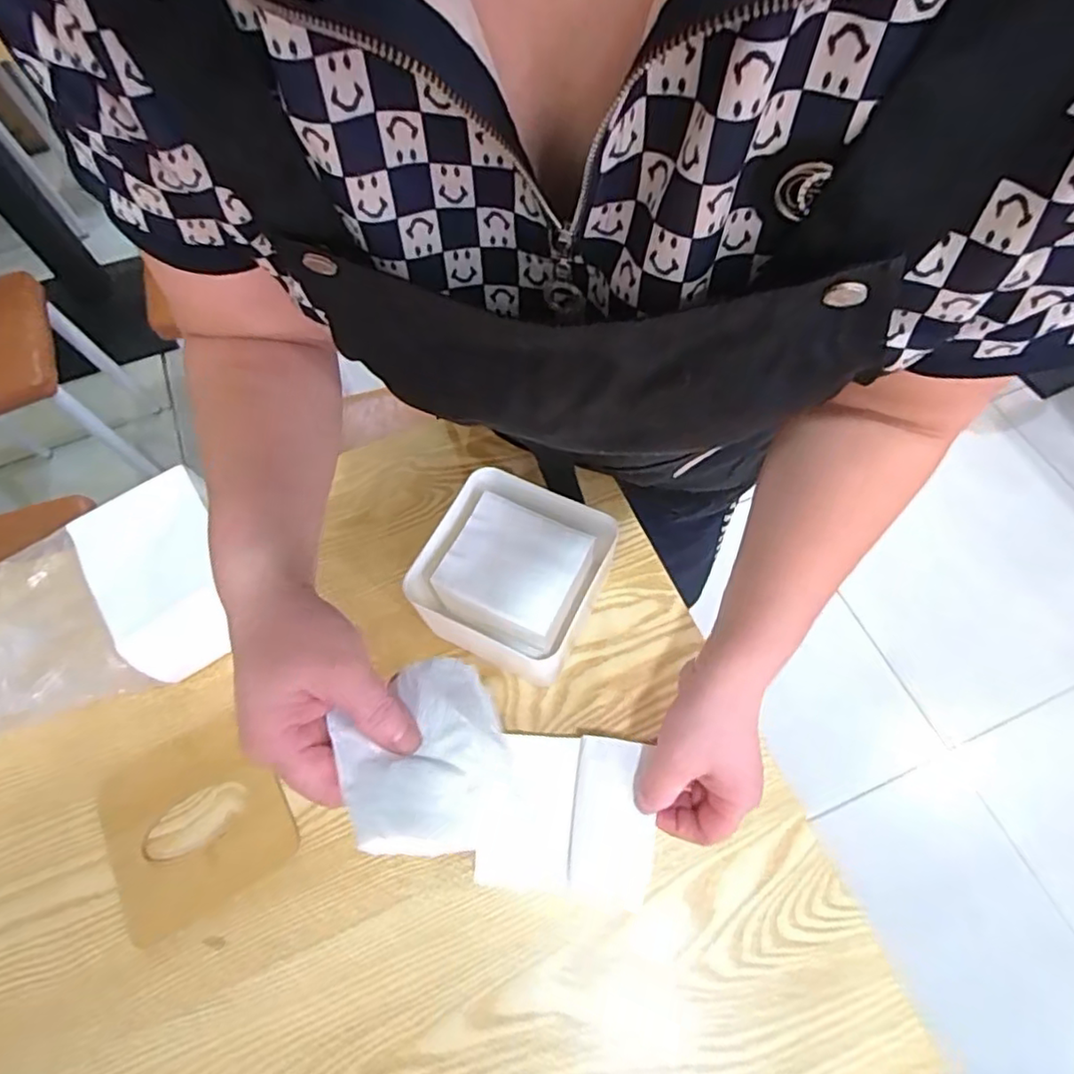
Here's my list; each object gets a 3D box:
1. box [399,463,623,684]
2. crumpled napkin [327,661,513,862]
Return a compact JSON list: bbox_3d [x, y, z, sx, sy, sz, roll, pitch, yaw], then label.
[{"bbox_3d":[-0.015,0.033,0.500,0.128,0.079,0.131,21,67,13],"label":"box"},{"bbox_3d":[-0.051,0.097,0.285,0.084,0.018,0.098,-11,44,-35],"label":"crumpled napkin"}]

